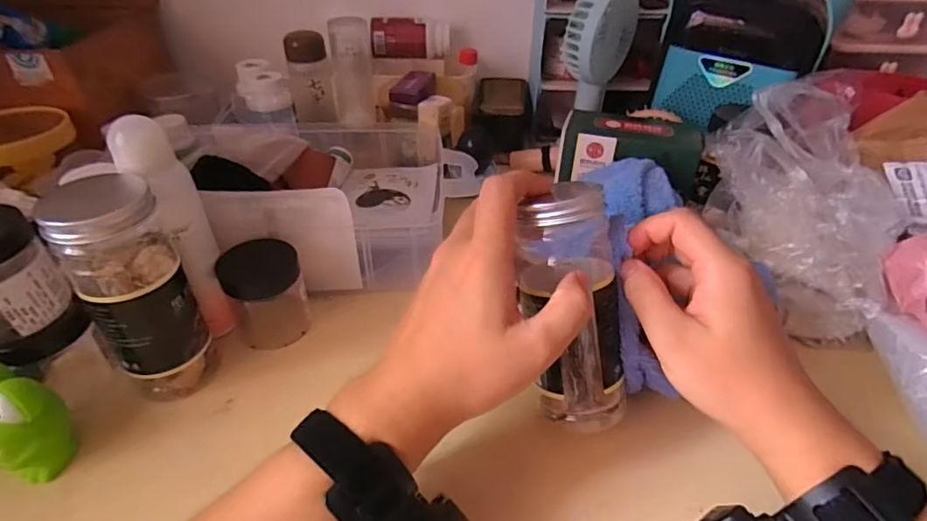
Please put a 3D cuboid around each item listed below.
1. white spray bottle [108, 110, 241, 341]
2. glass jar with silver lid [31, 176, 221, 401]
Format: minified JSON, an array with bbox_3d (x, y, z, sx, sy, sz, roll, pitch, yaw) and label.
[{"bbox_3d":[-0.197,-0.013,0.361,0.036,0.165,0.040,-17,42,-21],"label":"white spray bottle"},{"bbox_3d":[-0.215,0.018,0.339,0.057,0.159,0.069,-27,46,-30],"label":"glass jar with silver lid"}]

